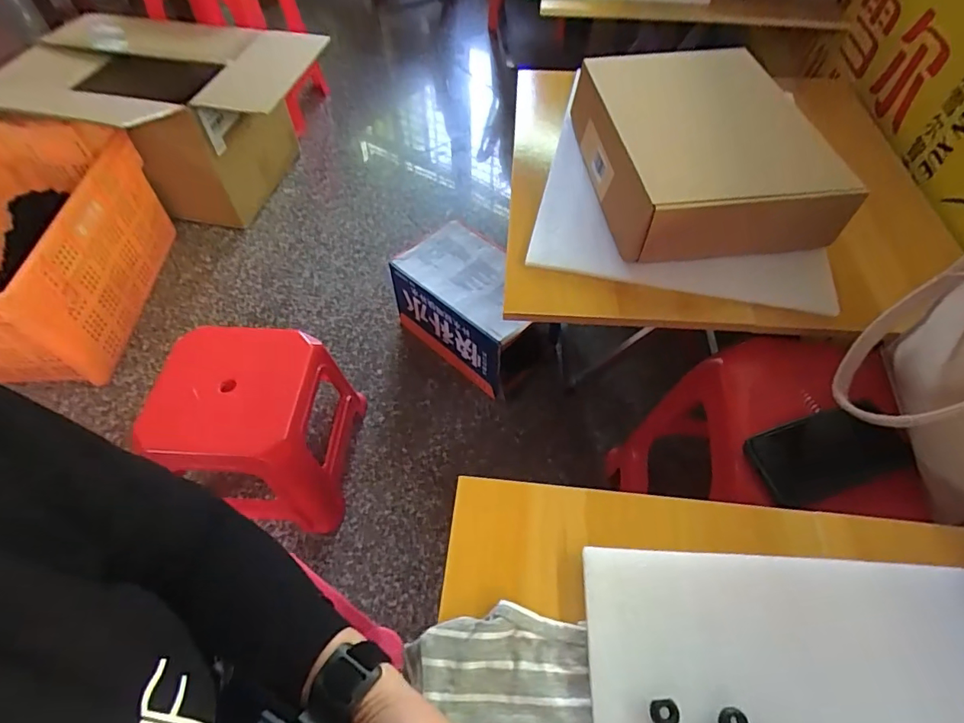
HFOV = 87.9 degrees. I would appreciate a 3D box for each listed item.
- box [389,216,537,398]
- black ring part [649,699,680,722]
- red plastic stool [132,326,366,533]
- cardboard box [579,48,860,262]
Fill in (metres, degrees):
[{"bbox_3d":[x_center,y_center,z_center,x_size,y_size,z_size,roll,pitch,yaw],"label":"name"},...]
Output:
[{"bbox_3d":[-0.017,-0.114,1.125,0.207,0.204,0.335,-39,63,-23],"label":"box"},{"bbox_3d":[0.117,0.226,0.320,0.017,0.007,0.016,0,55,0],"label":"black ring part"},{"bbox_3d":[-0.384,0.120,0.898,0.232,0.294,0.253,3,55,2],"label":"red plastic stool"},{"bbox_3d":[0.297,-0.296,0.691,0.277,0.102,0.341,-6,56,-4],"label":"cardboard box"}]

